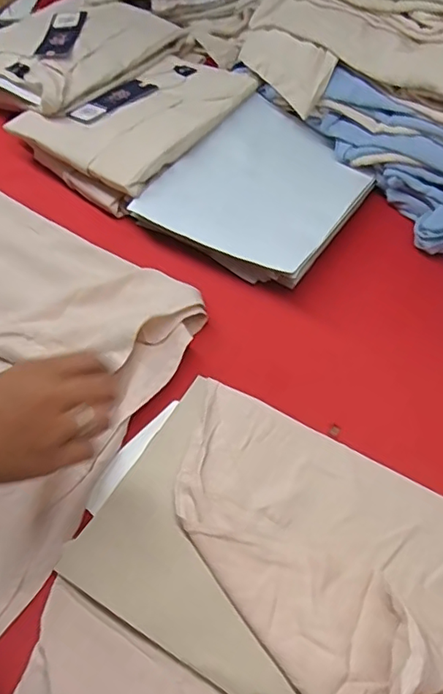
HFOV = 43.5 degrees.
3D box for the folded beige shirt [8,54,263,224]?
[{"bbox_3d":[-0.096,-0.284,0.697,0.202,0.050,0.256,36,65,25],"label":"folded beige shirt"}]

